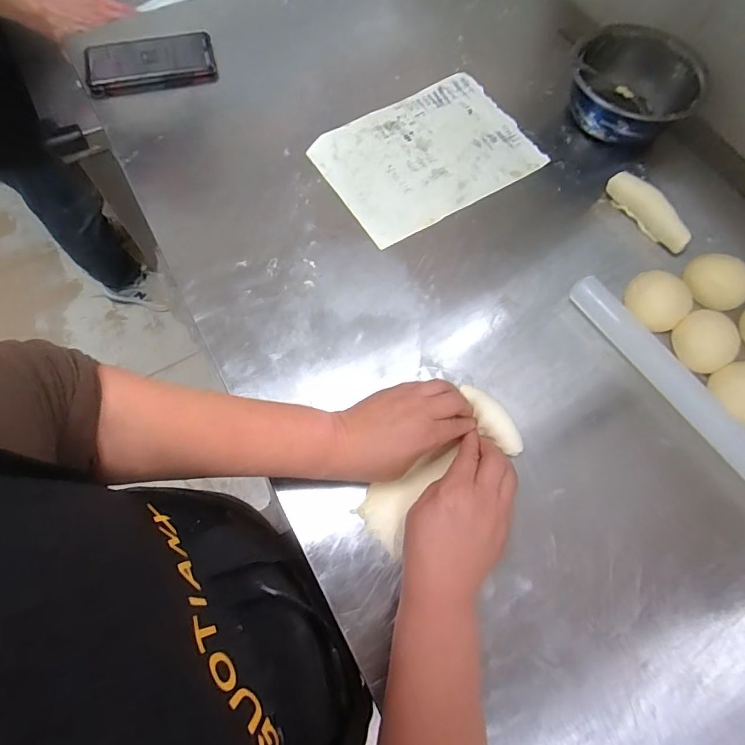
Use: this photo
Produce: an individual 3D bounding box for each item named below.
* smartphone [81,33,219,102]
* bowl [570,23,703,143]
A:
[{"bbox_3d":[-0.294,-0.410,0.597,0.162,0.017,0.087,-16,69,-8],"label":"smartphone"},{"bbox_3d":[0.319,-0.354,0.568,0.147,0.077,0.137,1,68,-2],"label":"bowl"}]

